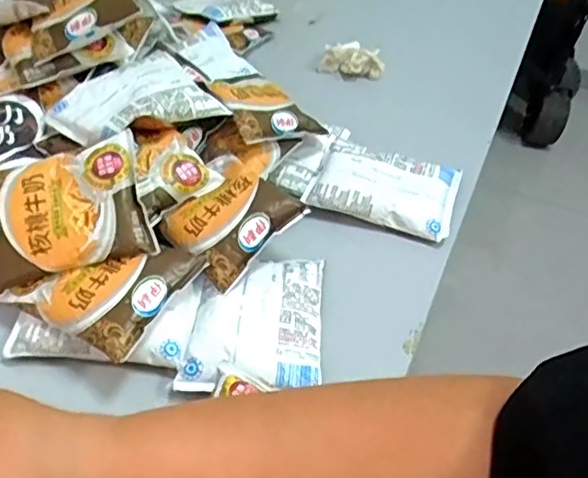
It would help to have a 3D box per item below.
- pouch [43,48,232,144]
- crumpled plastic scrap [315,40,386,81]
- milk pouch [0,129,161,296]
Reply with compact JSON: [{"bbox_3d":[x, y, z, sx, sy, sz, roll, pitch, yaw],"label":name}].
[{"bbox_3d":[-0.131,-0.114,0.503,0.126,0.031,0.088,-30,53,-28],"label":"pouch"},{"bbox_3d":[0.070,-0.210,0.713,0.075,0.037,0.027,16,47,13],"label":"crumpled plastic scrap"},{"bbox_3d":[-0.173,-0.021,0.442,0.124,0.019,0.097,-16,73,-4],"label":"milk pouch"}]

